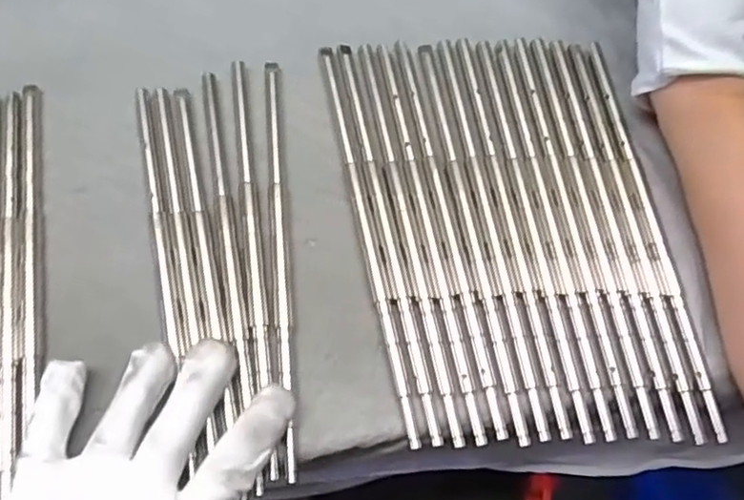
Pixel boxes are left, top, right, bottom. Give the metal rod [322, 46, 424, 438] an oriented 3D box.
[{"bbox_3d":[-0.002,-0.010,0.326,0.008,0.004,0.209,-11,72,-5],"label":"metal rod"}]

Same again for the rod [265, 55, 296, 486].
[{"bbox_3d":[-0.045,0.001,0.324,0.007,0.006,0.211,-4,72,-3],"label":"rod"}]

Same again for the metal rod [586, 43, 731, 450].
[{"bbox_3d":[0.140,-0.013,0.326,0.008,0.004,0.208,-9,72,-5],"label":"metal rod"}]

